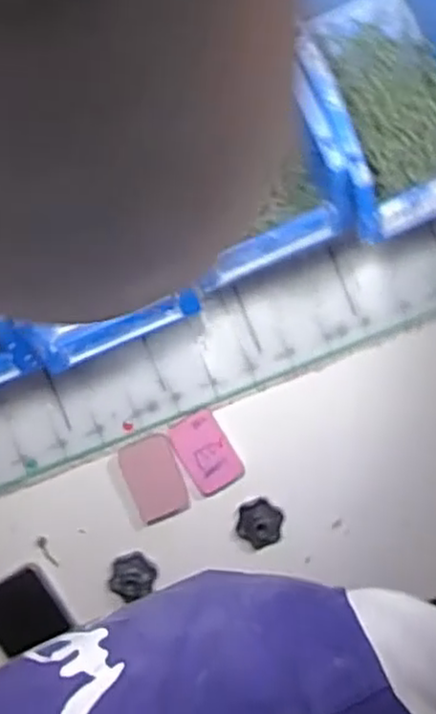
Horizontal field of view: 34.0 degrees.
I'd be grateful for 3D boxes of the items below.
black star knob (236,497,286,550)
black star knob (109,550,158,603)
[{"bbox_3d":[0.041,0.157,0.667,0.041,0.022,0.044,10,94,-3],"label":"black star knob"},{"bbox_3d":[-0.080,0.206,0.670,0.041,0.024,0.042,11,94,-3],"label":"black star knob"}]

